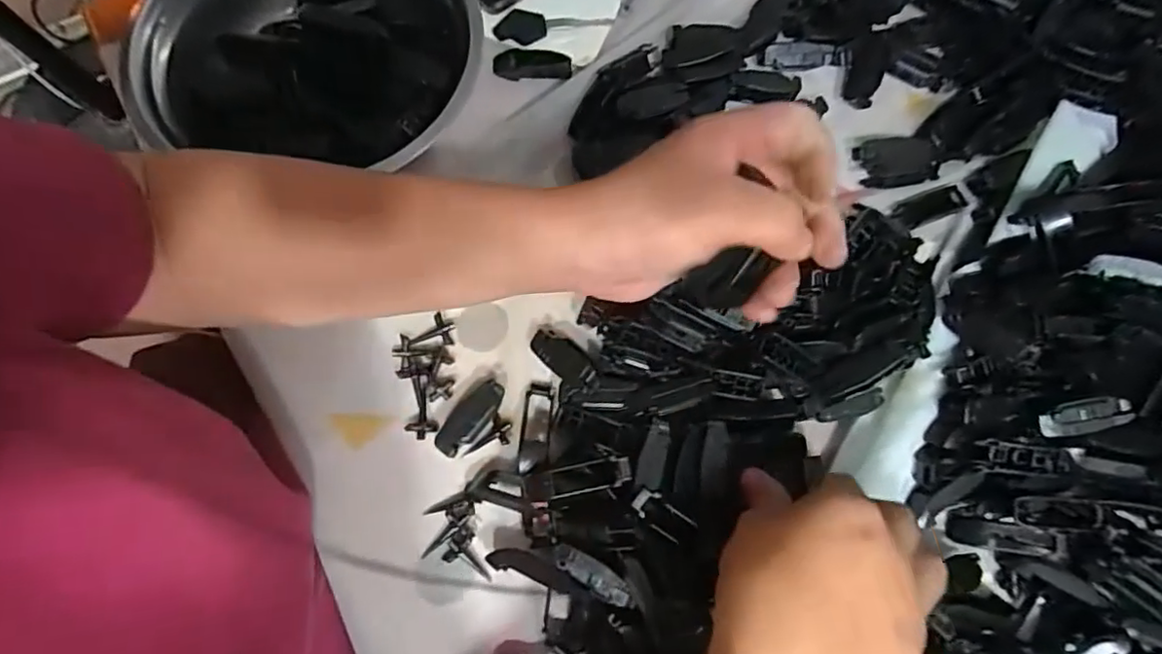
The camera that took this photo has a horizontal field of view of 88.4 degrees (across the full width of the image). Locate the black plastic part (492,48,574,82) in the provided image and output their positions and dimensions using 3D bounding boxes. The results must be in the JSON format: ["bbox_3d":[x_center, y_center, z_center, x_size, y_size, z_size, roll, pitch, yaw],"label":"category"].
[{"bbox_3d":[-0.034,-0.183,0.416,0.054,0.006,0.021,3,73,0],"label":"black plastic part"}]

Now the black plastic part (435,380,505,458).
[{"bbox_3d":[-0.064,0.052,0.345,0.017,0.017,0.048,38,76,10],"label":"black plastic part"}]

